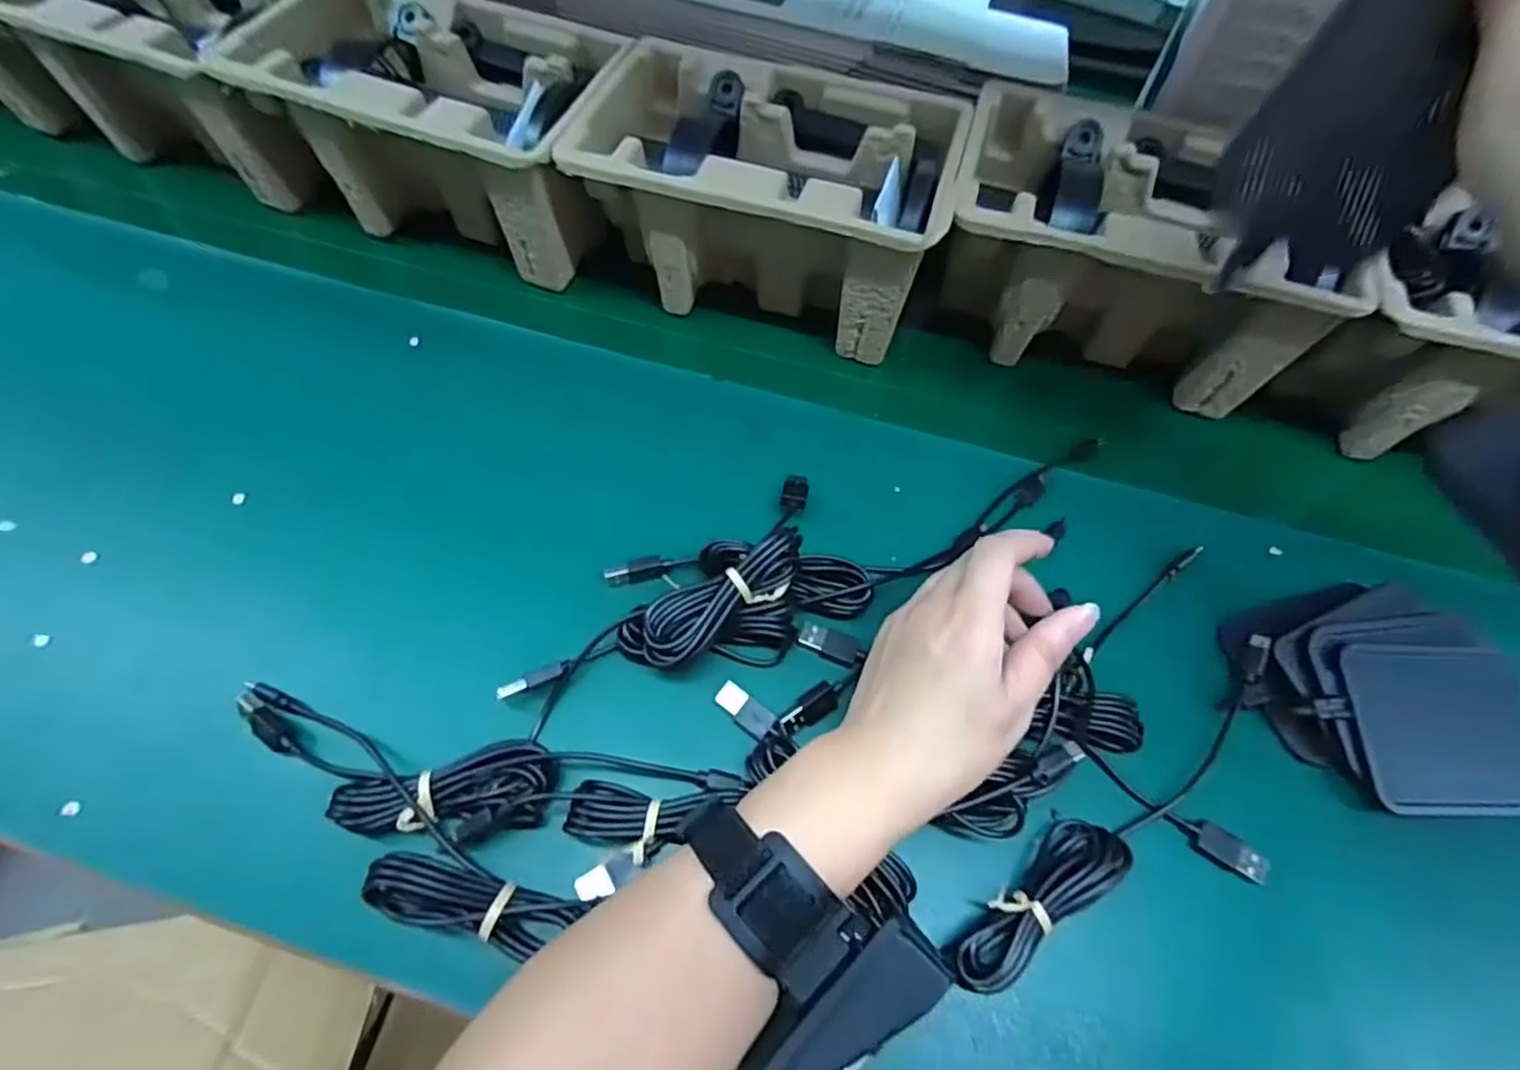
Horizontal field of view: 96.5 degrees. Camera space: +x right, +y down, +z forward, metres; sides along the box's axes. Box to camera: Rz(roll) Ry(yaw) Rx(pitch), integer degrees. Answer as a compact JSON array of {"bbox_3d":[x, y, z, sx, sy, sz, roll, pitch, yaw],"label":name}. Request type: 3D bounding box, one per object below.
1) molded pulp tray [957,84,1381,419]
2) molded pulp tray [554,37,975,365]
[{"bbox_3d":[0.228,-0.175,0.434,0.219,0.101,0.145,16,60,6],"label":"molded pulp tray"},{"bbox_3d":[0.008,-0.216,0.450,0.222,0.106,0.141,16,60,6],"label":"molded pulp tray"}]

